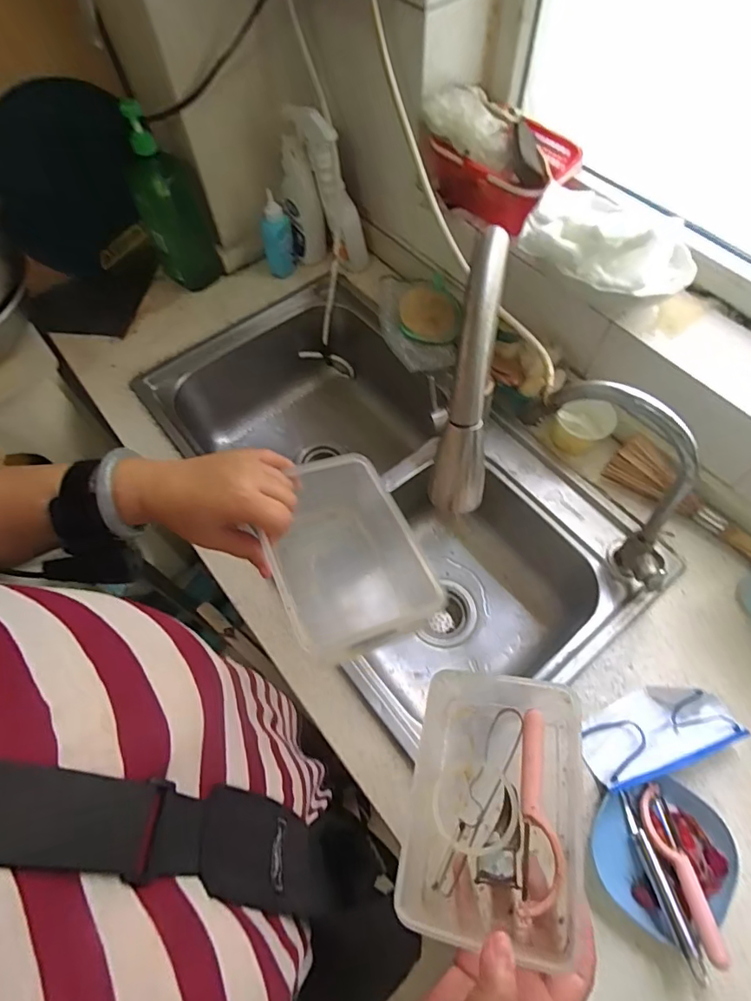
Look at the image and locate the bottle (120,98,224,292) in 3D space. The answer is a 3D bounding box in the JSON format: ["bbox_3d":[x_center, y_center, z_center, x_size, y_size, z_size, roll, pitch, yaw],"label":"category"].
[{"bbox_3d":[-0.353,-0.502,0.865,0.104,0.294,0.052,-21,64,-9],"label":"bottle"}]

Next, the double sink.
[{"bbox_3d":[-0.001,-0.008,0.859,0.428,0.235,0.774,-33,66,-15],"label":"double sink"}]

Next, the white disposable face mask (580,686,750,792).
[{"bbox_3d":[0.315,0.255,0.562,0.164,0.044,0.077,-18,64,-8],"label":"white disposable face mask"}]

